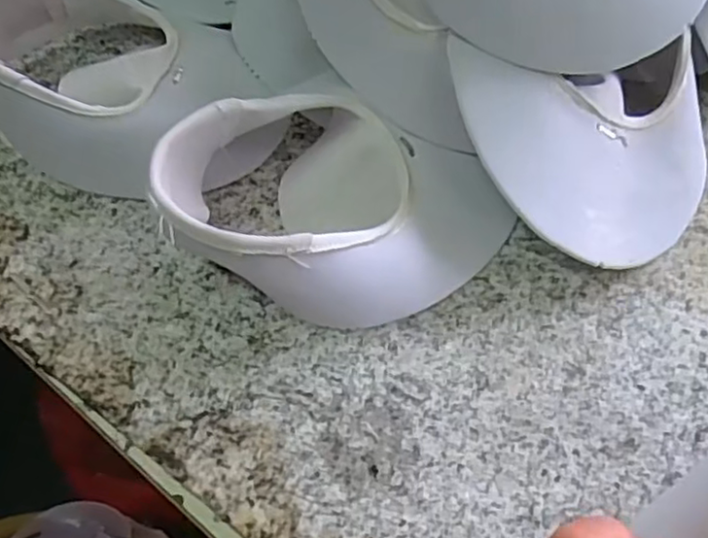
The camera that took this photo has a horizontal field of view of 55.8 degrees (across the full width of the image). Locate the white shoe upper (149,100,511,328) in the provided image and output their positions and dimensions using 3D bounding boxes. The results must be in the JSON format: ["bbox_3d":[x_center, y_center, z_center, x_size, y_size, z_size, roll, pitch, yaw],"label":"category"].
[{"bbox_3d":[-0.011,-0.031,0.279,0.138,0.056,0.111,25,65,15],"label":"white shoe upper"}]

